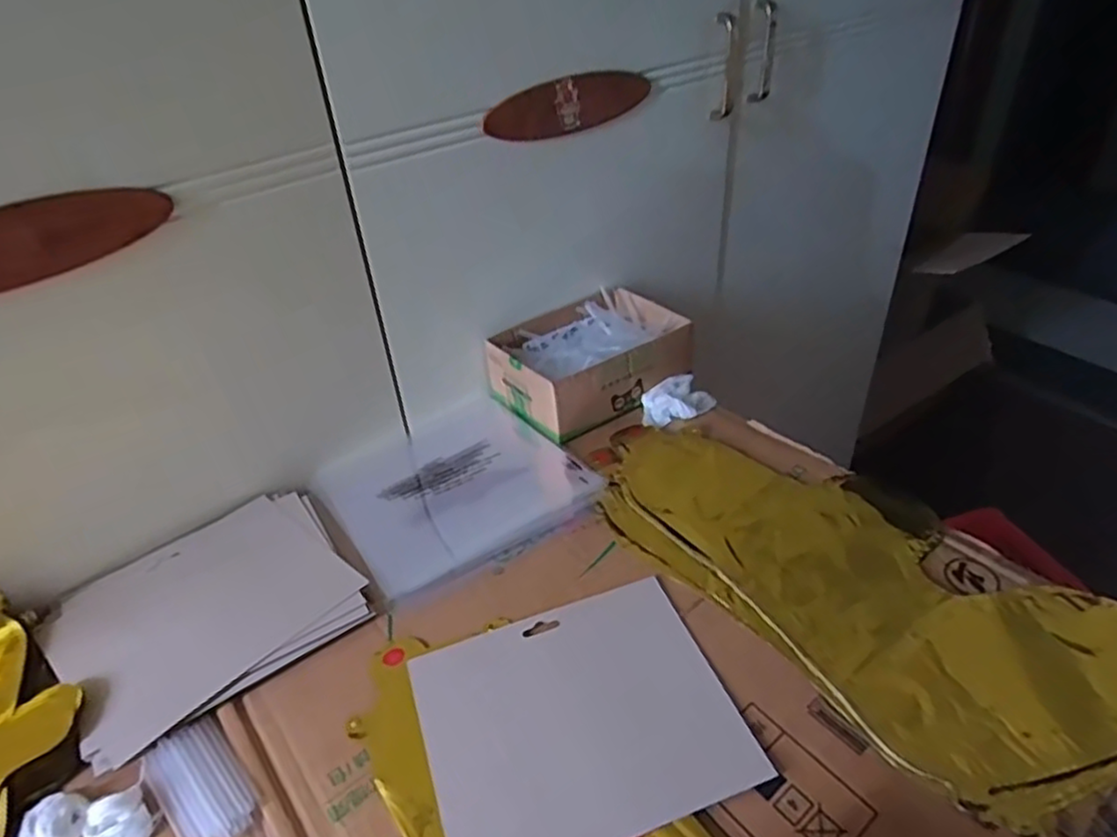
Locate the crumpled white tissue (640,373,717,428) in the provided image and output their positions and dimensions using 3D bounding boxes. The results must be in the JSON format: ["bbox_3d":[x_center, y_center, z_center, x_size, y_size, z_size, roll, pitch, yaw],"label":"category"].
[{"bbox_3d":[0.117,-0.018,0.710,0.075,0.023,0.049,-24,42,-24],"label":"crumpled white tissue"}]

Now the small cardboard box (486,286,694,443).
[{"bbox_3d":[0.034,-0.066,0.749,0.191,0.067,0.134,-24,42,-25],"label":"small cardboard box"}]

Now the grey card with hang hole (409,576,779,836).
[{"bbox_3d":[0.013,0.189,0.452,0.189,0.005,0.158,-15,39,-15],"label":"grey card with hang hole"}]

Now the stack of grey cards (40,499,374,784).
[{"bbox_3d":[-0.266,0.139,0.534,0.198,0.010,0.178,-28,44,-29],"label":"stack of grey cards"}]

